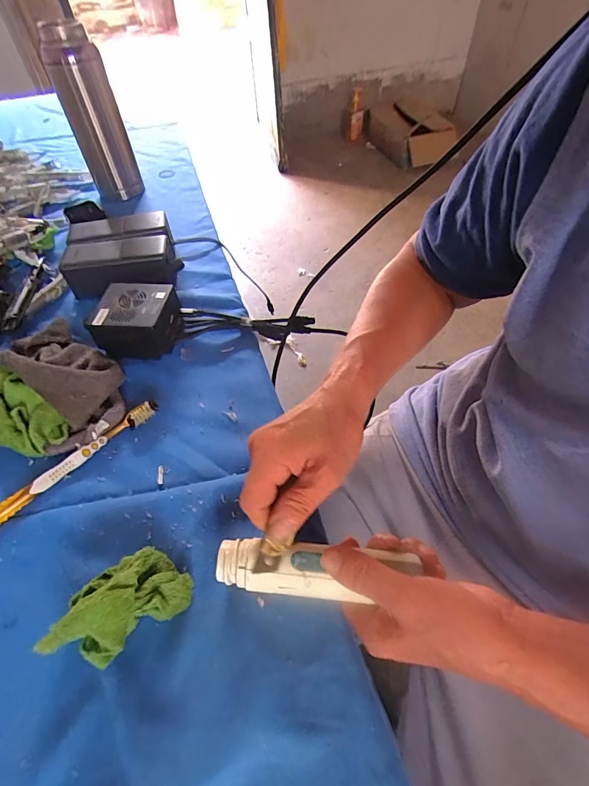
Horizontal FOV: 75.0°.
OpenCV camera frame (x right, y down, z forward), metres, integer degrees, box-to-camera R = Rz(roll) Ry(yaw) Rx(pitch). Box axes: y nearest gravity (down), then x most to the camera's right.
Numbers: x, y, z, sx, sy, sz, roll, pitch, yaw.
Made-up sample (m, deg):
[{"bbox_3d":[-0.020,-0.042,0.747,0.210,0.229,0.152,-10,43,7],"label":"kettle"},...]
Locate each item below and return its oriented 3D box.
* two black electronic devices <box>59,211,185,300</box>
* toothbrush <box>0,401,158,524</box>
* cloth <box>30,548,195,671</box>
[{"bbox_3d":[-0.230,-0.187,0.517,0.140,0.048,0.117,-14,53,-9],"label":"two black electronic devices"},{"bbox_3d":[-0.205,0.065,0.343,0.017,0.016,0.183,37,61,25],"label":"toothbrush"},{"bbox_3d":[-0.116,0.141,0.258,0.081,0.049,0.051,-32,58,-21],"label":"cloth"}]

